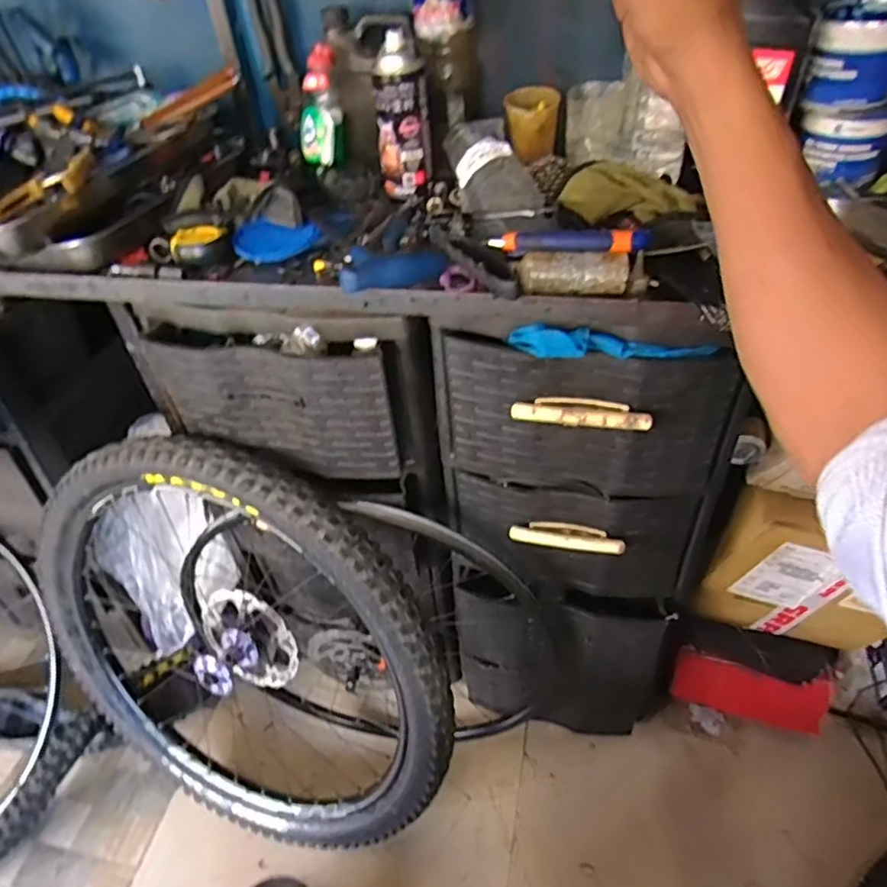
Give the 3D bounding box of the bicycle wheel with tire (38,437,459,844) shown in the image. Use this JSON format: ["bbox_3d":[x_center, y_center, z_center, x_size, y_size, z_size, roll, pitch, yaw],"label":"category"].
[{"bbox_3d":[-0.311,0.307,0.896,0.690,0.669,0.063,12,26,18],"label":"bicycle wheel with tire"}]

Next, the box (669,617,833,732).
[{"bbox_3d":[0.507,0.386,1.020,0.245,0.211,0.068,11,45,17],"label":"box"}]

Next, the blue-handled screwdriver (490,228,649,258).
[{"bbox_3d":[0.121,-0.194,0.589,0.146,0.021,0.019,3,43,8],"label":"blue-handled screwdriver"}]

